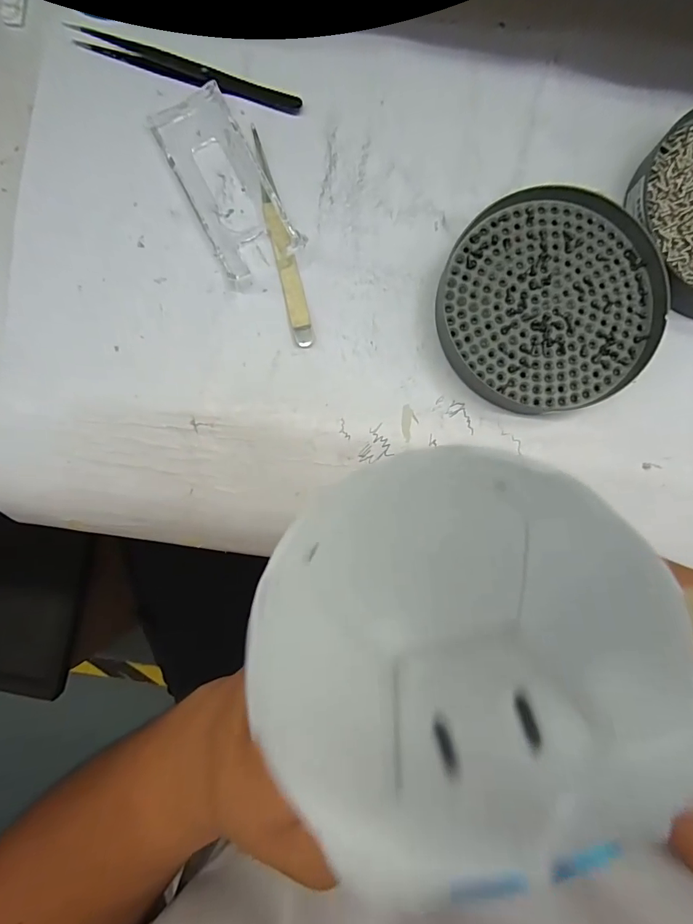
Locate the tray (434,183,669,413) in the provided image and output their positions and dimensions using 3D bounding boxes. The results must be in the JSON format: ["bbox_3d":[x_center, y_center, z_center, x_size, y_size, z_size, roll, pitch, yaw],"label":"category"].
[{"bbox_3d":[0.107,-0.084,0.234,0.110,0.020,0.110,0,88,1],"label":"tray"}]

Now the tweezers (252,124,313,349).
[{"bbox_3d":[-0.036,-0.123,0.244,0.012,0.004,0.122,-14,88,1],"label":"tweezers"}]

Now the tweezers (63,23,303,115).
[{"bbox_3d":[-0.089,-0.218,0.246,0.131,0.008,0.011,18,89,2],"label":"tweezers"}]

